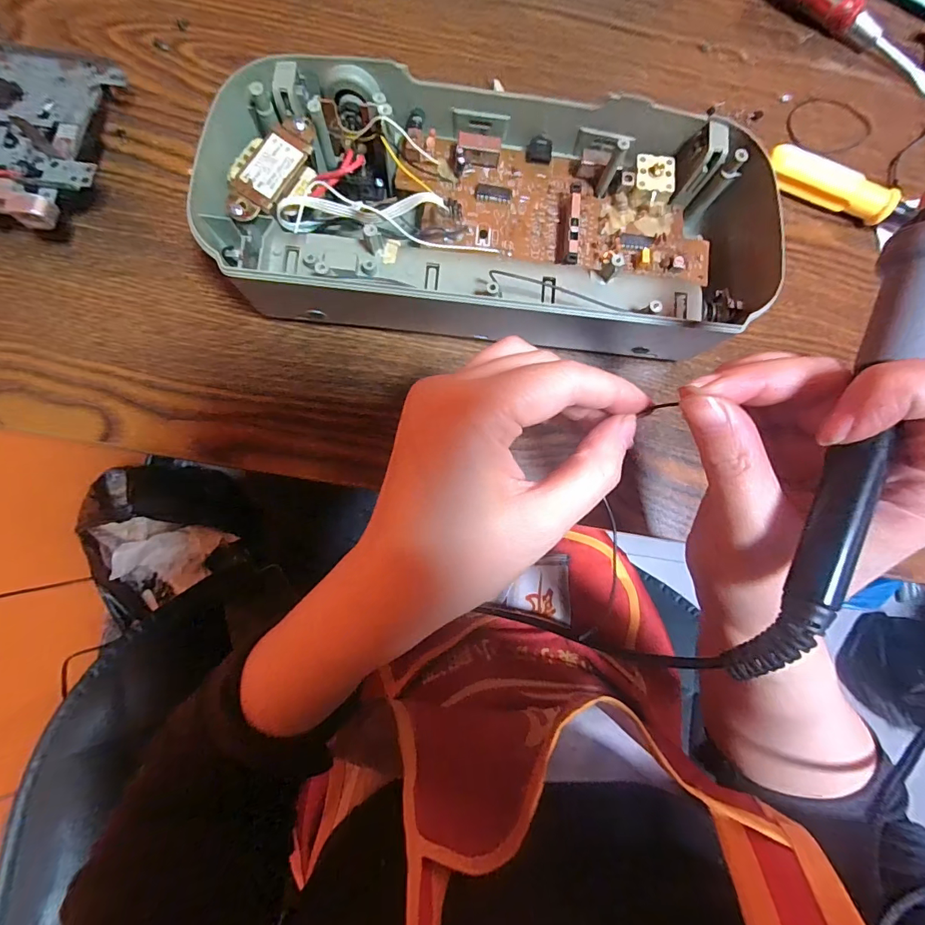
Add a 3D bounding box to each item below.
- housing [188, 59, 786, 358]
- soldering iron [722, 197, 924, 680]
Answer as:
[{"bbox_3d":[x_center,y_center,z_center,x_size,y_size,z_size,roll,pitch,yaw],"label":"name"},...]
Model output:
[{"bbox_3d":[0.019,-0.132,0.236,0.275,0.054,0.139,9,85,-4],"label":"housing"},{"bbox_3d":[0.129,-0.033,0.130,0.017,0.016,0.207,22,87,-3],"label":"soldering iron"}]

